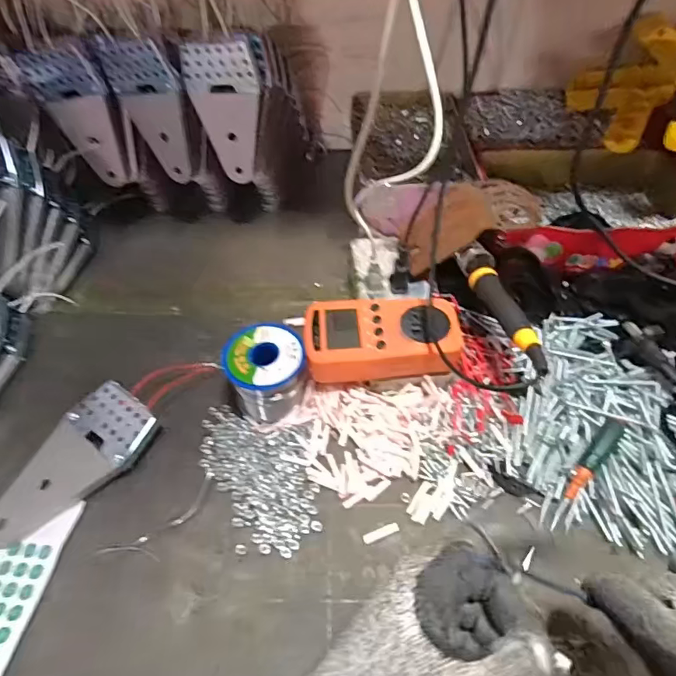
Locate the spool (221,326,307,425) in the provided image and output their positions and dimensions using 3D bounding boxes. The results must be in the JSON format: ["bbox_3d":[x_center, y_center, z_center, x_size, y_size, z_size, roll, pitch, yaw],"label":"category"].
[{"bbox_3d":[-0.060,0.027,0.412,0.063,0.052,0.069,0,51,0],"label":"spool"}]

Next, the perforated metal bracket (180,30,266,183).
[{"bbox_3d":[-0.107,-0.225,0.483,0.071,0.126,0.038,-10,52,-9],"label":"perforated metal bracket"}]

